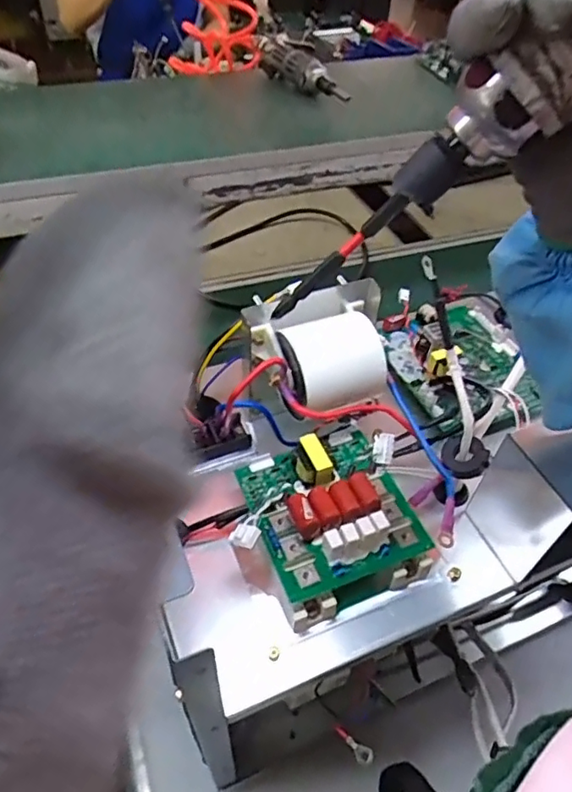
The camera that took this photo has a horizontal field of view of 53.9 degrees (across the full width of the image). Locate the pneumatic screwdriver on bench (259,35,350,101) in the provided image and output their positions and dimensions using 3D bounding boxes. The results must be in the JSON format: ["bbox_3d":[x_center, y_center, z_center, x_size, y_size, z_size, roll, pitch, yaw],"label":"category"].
[{"bbox_3d":[0.017,-0.458,0.781,0.040,0.048,0.214,-20,50,-21],"label":"pneumatic screwdriver on bench"}]

